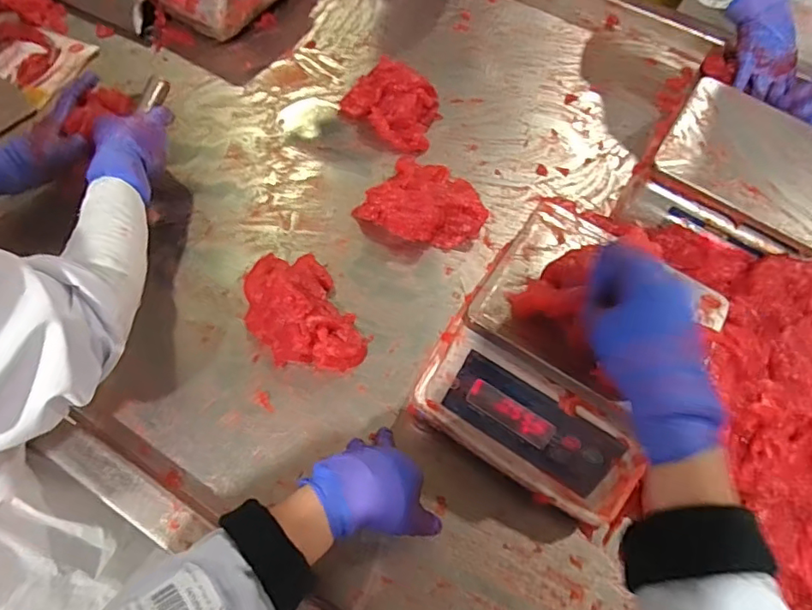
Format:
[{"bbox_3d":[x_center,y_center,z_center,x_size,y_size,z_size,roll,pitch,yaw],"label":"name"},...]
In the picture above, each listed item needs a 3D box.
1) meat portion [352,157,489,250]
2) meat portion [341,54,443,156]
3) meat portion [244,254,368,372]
[{"bbox_3d":[0.029,-0.136,0.709,0.148,0.039,0.129,30,66,12],"label":"meat portion"},{"bbox_3d":[-0.020,-0.298,0.790,0.149,0.048,0.115,28,66,11],"label":"meat portion"},{"bbox_3d":[-0.125,0.000,0.609,0.110,0.074,0.170,-27,68,-15],"label":"meat portion"}]

